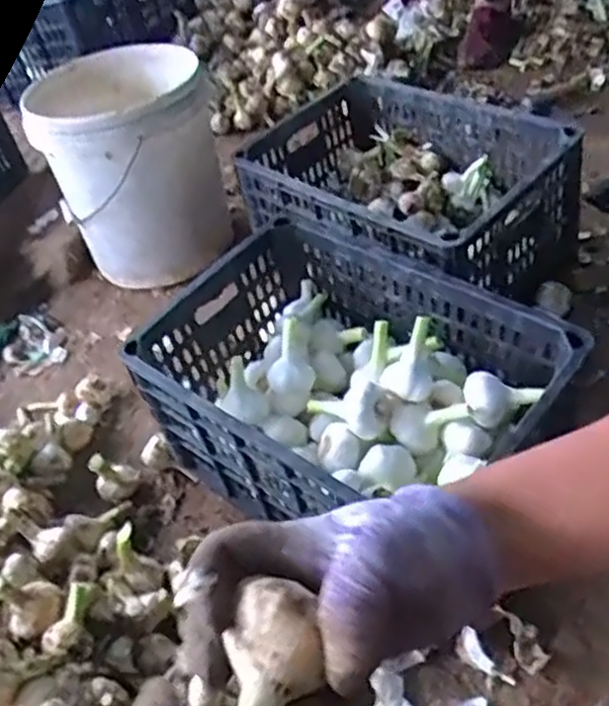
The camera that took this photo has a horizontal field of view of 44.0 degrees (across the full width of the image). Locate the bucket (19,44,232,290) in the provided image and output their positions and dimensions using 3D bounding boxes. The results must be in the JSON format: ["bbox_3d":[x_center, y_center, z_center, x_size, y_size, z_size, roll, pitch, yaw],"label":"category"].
[{"bbox_3d":[-0.299,-0.341,1.355,0.295,0.305,0.345,-15,41,-4],"label":"bucket"}]

